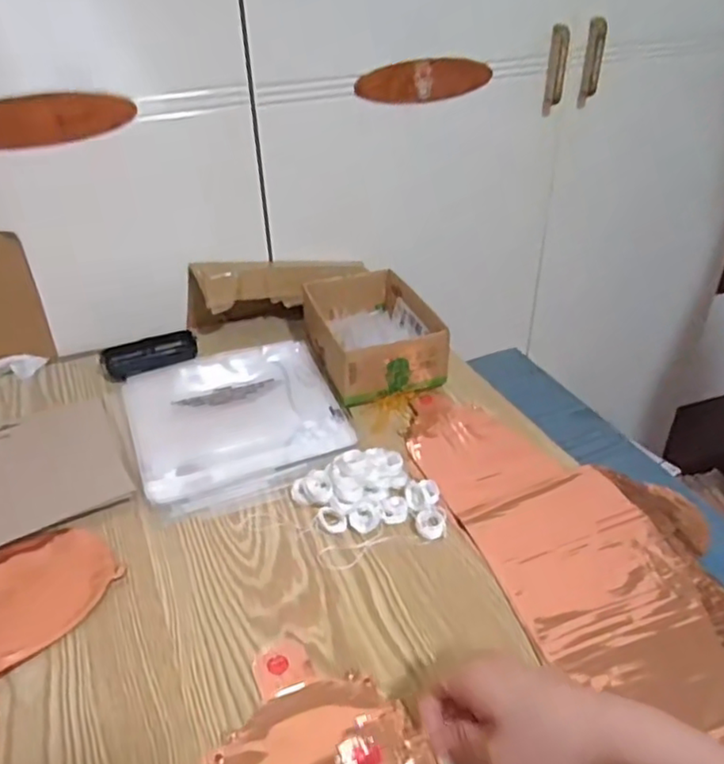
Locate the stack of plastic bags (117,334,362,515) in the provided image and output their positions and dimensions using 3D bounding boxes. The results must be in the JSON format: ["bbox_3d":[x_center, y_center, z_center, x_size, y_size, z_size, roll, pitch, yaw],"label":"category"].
[{"bbox_3d":[-0.131,0.035,0.672,0.210,0.016,0.243,-14,37,-17],"label":"stack of plastic bags"}]

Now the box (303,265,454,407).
[{"bbox_3d":[0.017,-0.058,0.752,0.113,0.068,0.192,-13,37,-15],"label":"box"}]

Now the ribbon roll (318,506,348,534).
[{"bbox_3d":[-0.026,0.120,0.551,0.026,0.011,0.018,27,44,34],"label":"ribbon roll"}]

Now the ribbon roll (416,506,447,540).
[{"bbox_3d":[0.060,0.121,0.546,0.025,0.010,0.030,2,35,5],"label":"ribbon roll"}]

